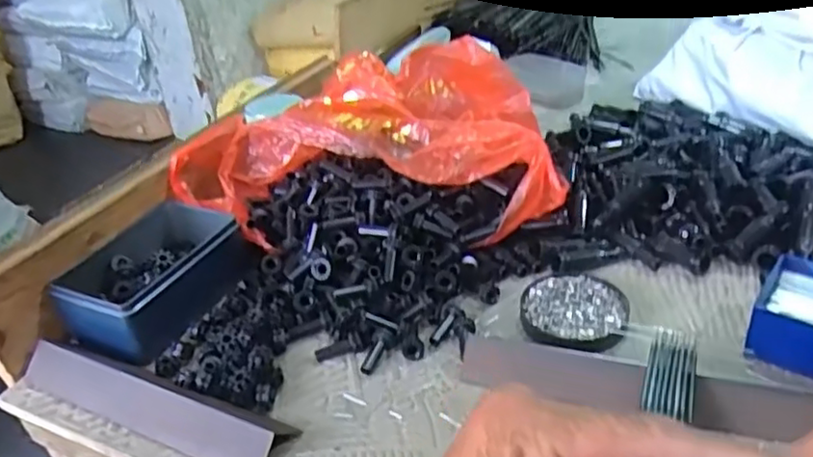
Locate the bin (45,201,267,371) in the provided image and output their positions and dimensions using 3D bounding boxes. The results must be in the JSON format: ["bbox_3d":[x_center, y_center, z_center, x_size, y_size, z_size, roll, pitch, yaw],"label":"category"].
[{"bbox_3d":[-0.221,0.038,0.606,0.106,0.046,0.170,8,35,23],"label":"bin"}]

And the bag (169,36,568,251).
[{"bbox_3d":[-0.044,-0.078,0.639,0.367,0.120,0.179,-8,32,-1],"label":"bag"}]

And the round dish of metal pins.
[{"bbox_3d":[0.137,0.065,0.542,0.081,0.010,0.082,-5,32,3],"label":"round dish of metal pins"}]

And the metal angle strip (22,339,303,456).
[{"bbox_3d":[-0.193,0.121,0.496,0.243,0.021,0.047,11,37,27],"label":"metal angle strip"}]

